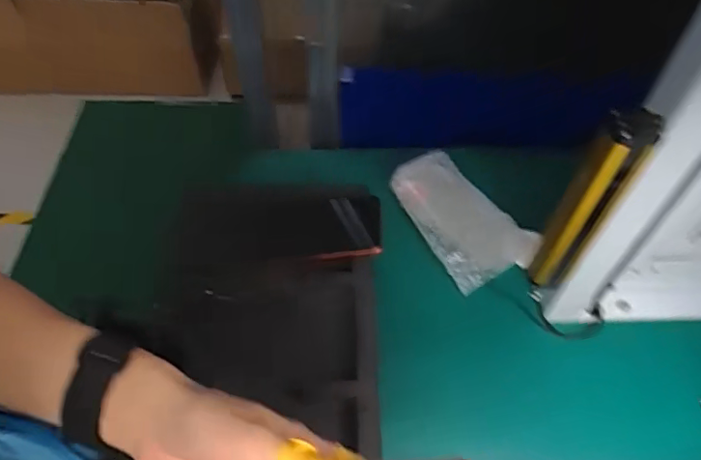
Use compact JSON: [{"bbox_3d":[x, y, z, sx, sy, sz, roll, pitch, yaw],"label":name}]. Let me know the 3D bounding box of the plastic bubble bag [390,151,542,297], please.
[{"bbox_3d":[0.141,-0.021,0.683,0.115,0.034,0.184,-24,62,-17],"label":"plastic bubble bag"}]

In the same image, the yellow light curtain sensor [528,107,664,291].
[{"bbox_3d":[0.188,-0.017,0.433,0.043,0.193,0.037,37,63,19],"label":"yellow light curtain sensor"}]

